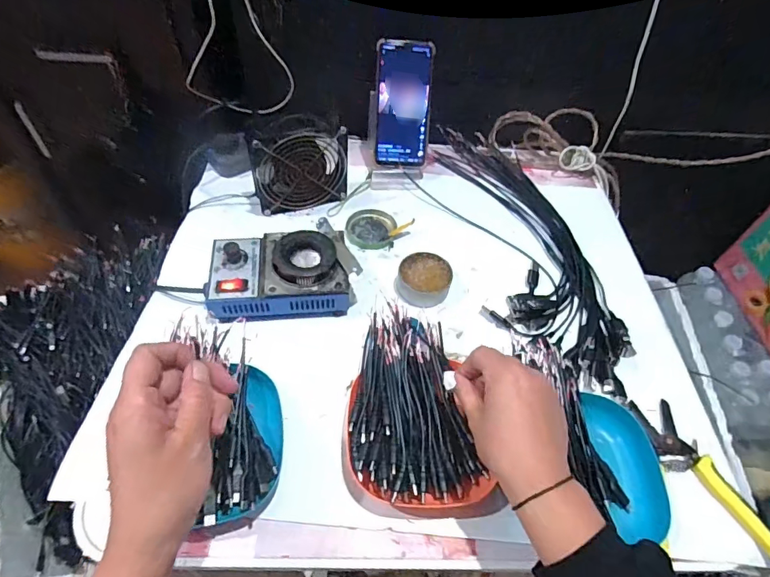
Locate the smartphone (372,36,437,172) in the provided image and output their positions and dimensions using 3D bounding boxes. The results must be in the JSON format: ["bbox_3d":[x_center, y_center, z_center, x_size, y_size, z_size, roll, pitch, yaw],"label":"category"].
[{"bbox_3d":[0.025,-0.256,0.653,0.078,0.170,0.009,2,17,-3],"label":"smartphone"}]

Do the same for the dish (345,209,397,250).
[{"bbox_3d":[-0.020,-0.079,0.621,0.065,0.013,0.065,2,53,-3],"label":"dish"}]

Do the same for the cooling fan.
[{"bbox_3d":[-0.109,-0.159,0.600,0.119,0.114,0.036,-14,56,-15],"label":"cooling fan"}]

